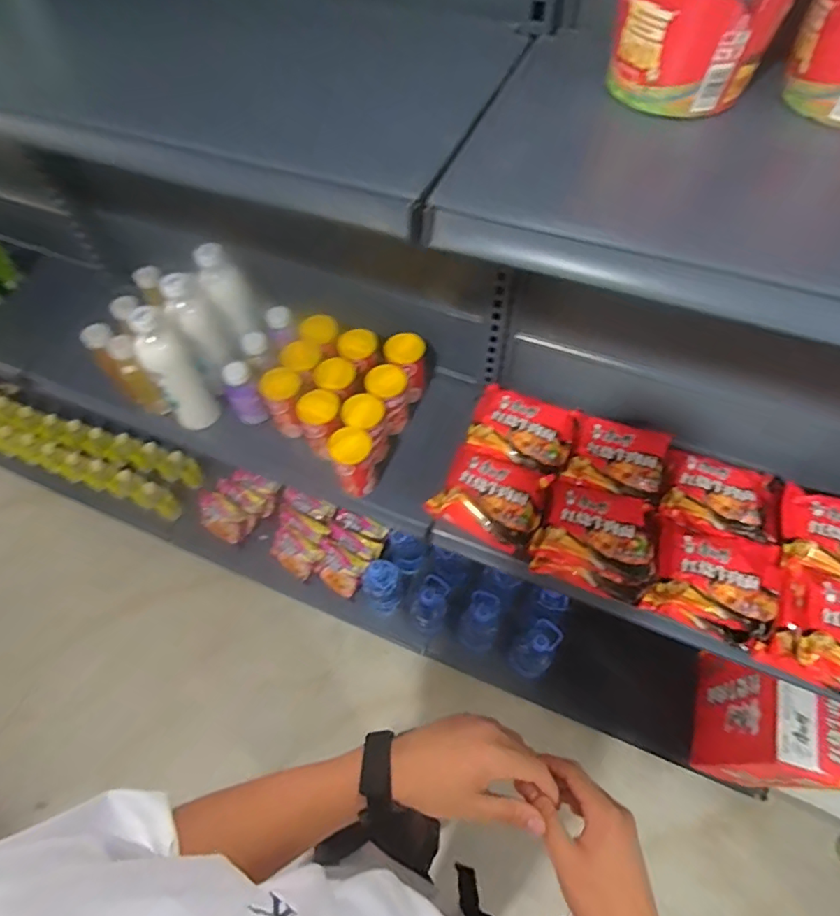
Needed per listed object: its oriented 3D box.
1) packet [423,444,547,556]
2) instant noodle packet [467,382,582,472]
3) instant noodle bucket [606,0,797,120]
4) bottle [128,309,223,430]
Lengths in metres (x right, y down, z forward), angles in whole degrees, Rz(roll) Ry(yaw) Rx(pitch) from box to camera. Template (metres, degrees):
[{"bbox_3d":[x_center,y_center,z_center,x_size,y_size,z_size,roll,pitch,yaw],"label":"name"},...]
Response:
[{"bbox_3d":[0.113,0.061,0.820,0.163,0.053,0.139,23,63,14],"label":"packet"},{"bbox_3d":[0.174,-0.050,0.878,0.166,0.032,0.122,18,62,12],"label":"instant noodle packet"},{"bbox_3d":[0.210,-0.331,0.385,0.121,0.102,0.100,17,62,11],"label":"instant noodle bucket"},{"bbox_3d":[-0.423,-0.149,0.900,0.083,0.254,0.087,-32,64,-16],"label":"bottle"}]

